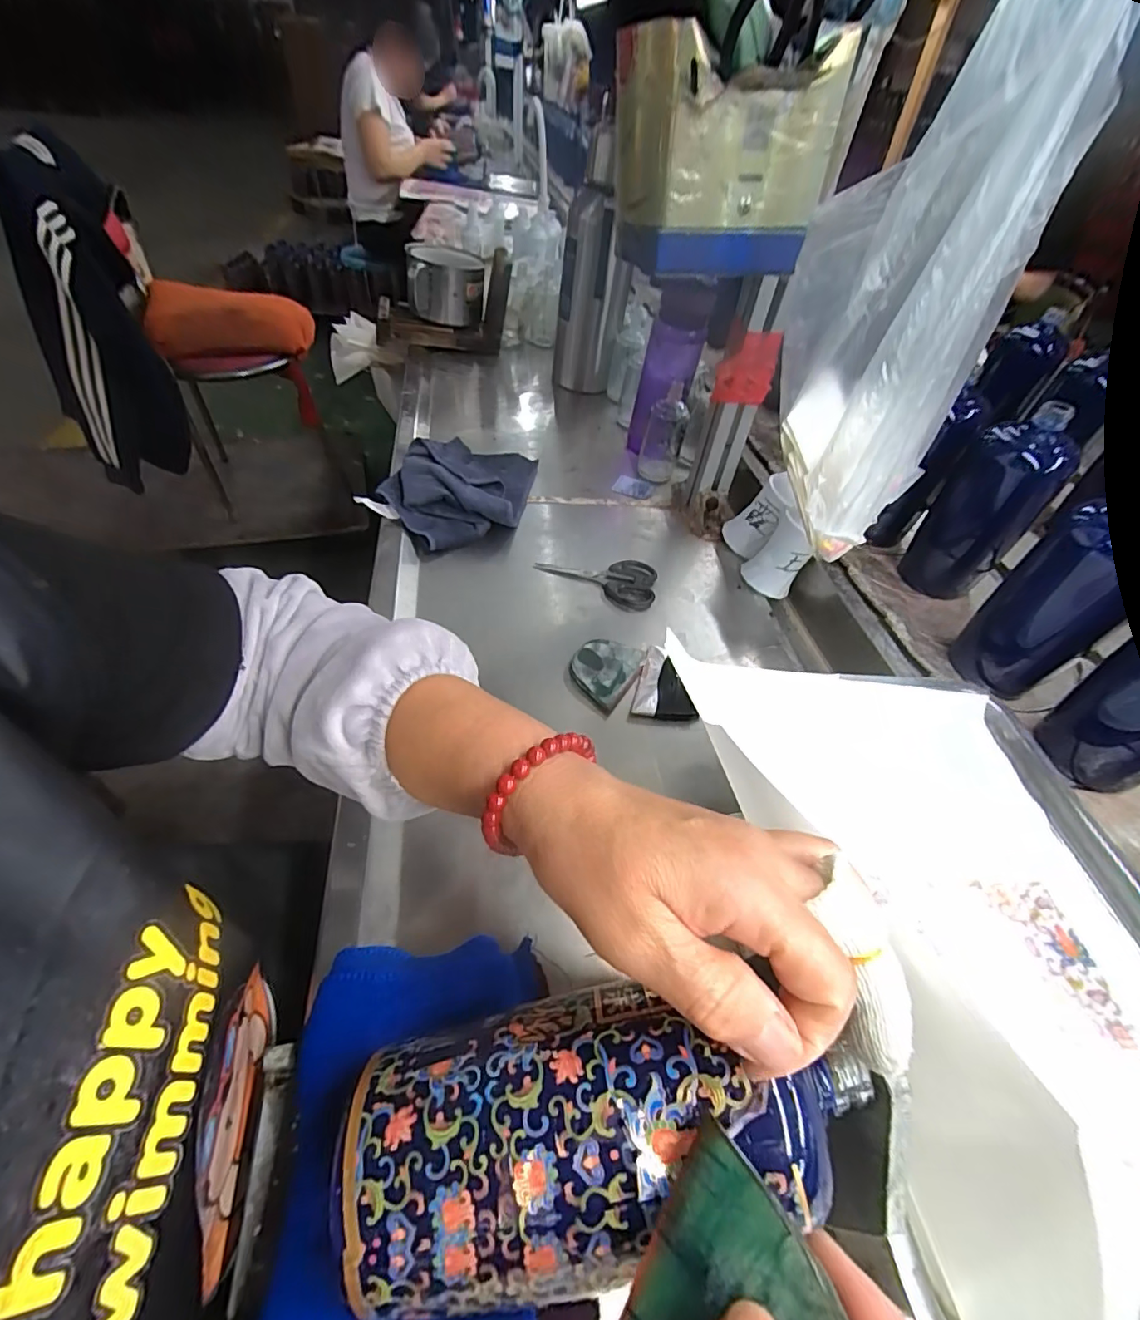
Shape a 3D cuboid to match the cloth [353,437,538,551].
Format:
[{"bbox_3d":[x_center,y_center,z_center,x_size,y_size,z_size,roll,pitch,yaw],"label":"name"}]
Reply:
[{"bbox_3d":[-0.125,-0.214,0.634,0.159,0.060,0.235,20,50,12],"label":"cloth"}]

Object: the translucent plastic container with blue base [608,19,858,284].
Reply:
[{"bbox_3d":[0.118,-0.413,0.435,0.148,0.132,0.122,-7,50,-11],"label":"translucent plastic container with blue base"}]

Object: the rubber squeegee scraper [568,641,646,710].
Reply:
[{"bbox_3d":[0.031,0.006,0.482,0.053,0.013,0.078,27,50,20],"label":"rubber squeegee scraper"}]

